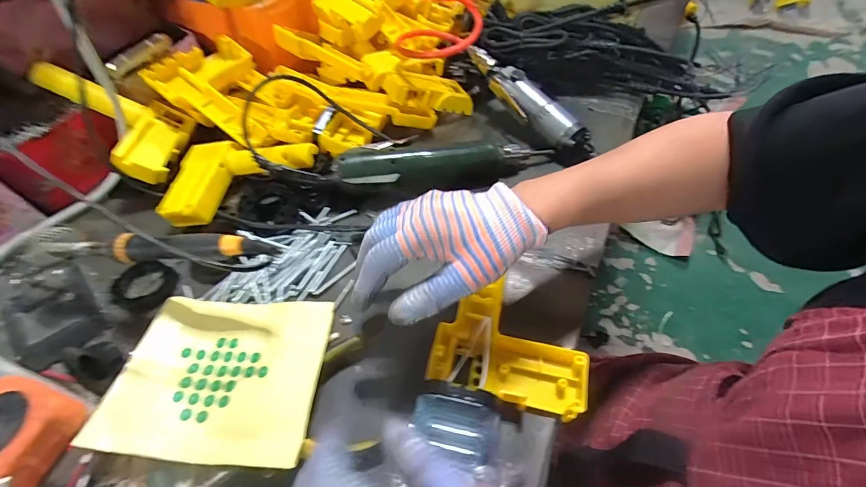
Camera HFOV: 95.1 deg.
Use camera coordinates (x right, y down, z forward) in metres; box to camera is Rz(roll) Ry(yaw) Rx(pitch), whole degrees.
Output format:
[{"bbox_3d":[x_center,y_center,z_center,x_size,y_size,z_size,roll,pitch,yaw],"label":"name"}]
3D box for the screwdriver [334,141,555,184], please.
[{"bbox_3d":[0.018,-0.090,0.449,0.245,0.044,0.045,-9,54,-5],"label":"screwdriver"}]

